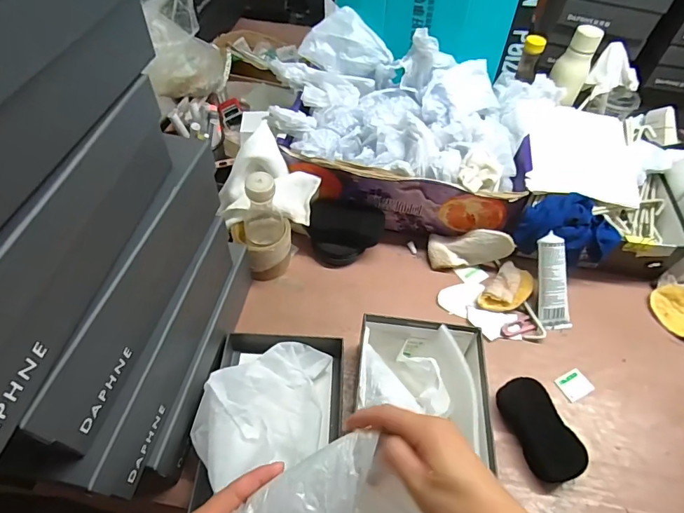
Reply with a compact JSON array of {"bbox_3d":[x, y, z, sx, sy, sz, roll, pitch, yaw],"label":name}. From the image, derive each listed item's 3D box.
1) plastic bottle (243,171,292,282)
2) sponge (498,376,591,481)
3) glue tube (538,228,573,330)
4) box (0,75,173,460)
[{"bbox_3d":[-0.113,-0.043,0.632,0.069,0.189,0.062,-10,55,-10],"label":"plastic bottle"},{"bbox_3d":[0.256,0.225,0.552,0.059,0.037,0.125,-17,56,-15],"label":"sponge"},{"bbox_3d":[0.324,0.040,0.646,0.046,0.017,0.144,-5,94,-7],"label":"glue tube"},{"bbox_3d":[-0.257,-0.015,0.288,0.151,0.098,0.288,8,54,3],"label":"box"}]

